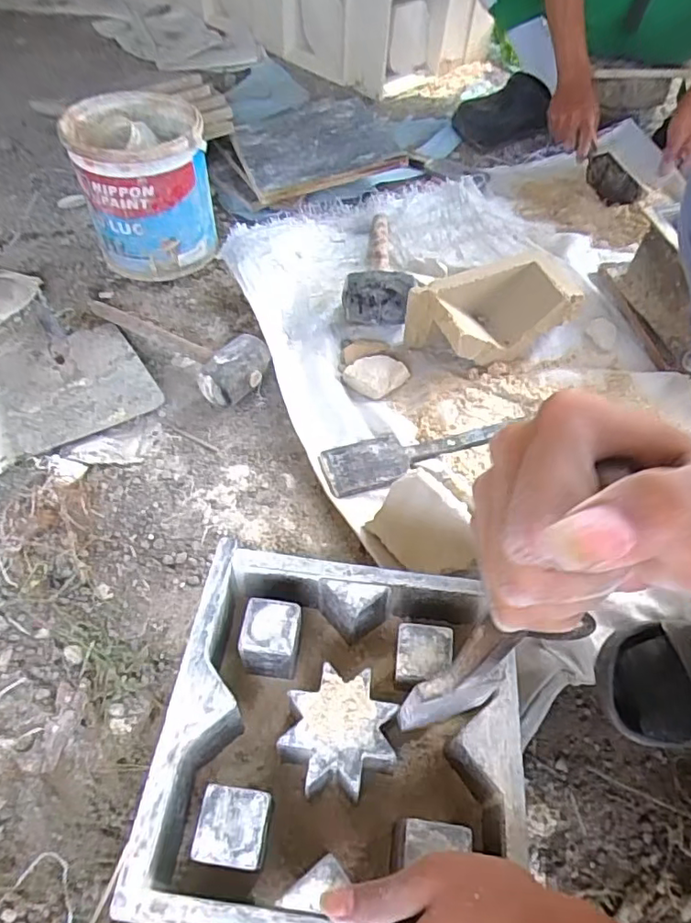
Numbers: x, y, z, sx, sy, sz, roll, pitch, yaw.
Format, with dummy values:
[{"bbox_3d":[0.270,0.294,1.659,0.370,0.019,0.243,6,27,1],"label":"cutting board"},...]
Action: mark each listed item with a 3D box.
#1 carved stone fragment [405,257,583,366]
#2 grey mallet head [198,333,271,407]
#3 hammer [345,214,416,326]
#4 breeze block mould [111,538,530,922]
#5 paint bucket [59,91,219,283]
[{"bbox_3d":[0.192,-0.192,0.759,0.202,0.094,0.095,-18,57,-16],"label":"carved stone fragment"},{"bbox_3d":[-0.132,-0.107,0.703,0.054,0.062,0.094,35,59,21],"label":"grey mallet head"},{"bbox_3d":[0.066,-0.312,0.857,0.091,0.070,0.275,11,54,5],"label":"hammer"},{"bbox_3d":[-0.003,0.187,0.395,0.220,0.076,0.222,7,54,2],"label":"breeze block mould"},{"bbox_3d":[-0.279,-0.385,0.817,0.164,0.192,0.161,-9,54,-9],"label":"paint bucket"}]

